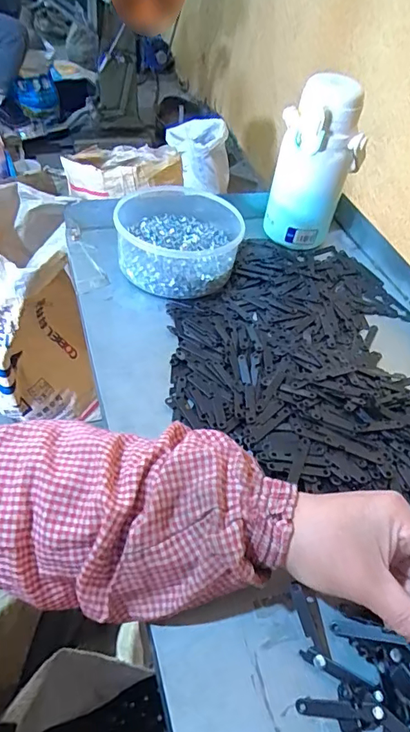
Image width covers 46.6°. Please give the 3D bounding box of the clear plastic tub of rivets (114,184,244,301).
[{"bbox_3d":[-0.029,-0.159,0.587,0.148,0.065,0.170,9,46,2],"label":"clear plastic tub of rivets"}]

